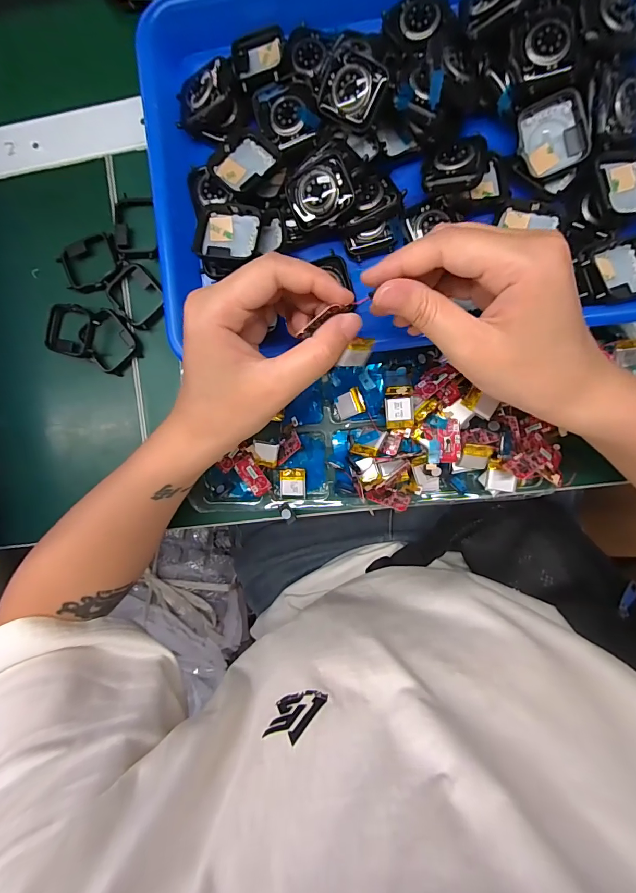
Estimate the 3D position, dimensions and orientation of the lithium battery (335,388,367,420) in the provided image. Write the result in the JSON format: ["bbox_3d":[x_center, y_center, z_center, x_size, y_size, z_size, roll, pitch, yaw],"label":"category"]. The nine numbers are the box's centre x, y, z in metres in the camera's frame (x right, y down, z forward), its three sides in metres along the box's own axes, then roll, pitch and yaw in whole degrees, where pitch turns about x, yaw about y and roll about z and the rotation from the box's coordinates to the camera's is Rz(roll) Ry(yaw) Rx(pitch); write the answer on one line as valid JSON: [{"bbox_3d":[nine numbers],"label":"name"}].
[{"bbox_3d":[0.023,-0.031,0.285,0.020,0.006,0.018,-19,89,5],"label":"lithium battery"}]

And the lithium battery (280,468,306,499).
[{"bbox_3d":[-0.019,0.028,0.296,0.019,0.007,0.023,-3,90,5],"label":"lithium battery"}]

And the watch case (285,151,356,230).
[{"bbox_3d":[0.001,-0.160,0.251,0.039,0.010,0.036,-19,103,16],"label":"watch case"}]

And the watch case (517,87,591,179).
[{"bbox_3d":[0.145,-0.192,0.246,0.037,0.015,0.038,-17,89,5],"label":"watch case"}]

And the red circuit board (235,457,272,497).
[{"bbox_3d":[-0.046,0.022,0.289,0.014,0.004,0.029,-36,102,-13],"label":"red circuit board"}]

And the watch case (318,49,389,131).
[{"bbox_3d":[0.021,-0.219,0.244,0.038,0.007,0.031,33,125,4],"label":"watch case"}]

